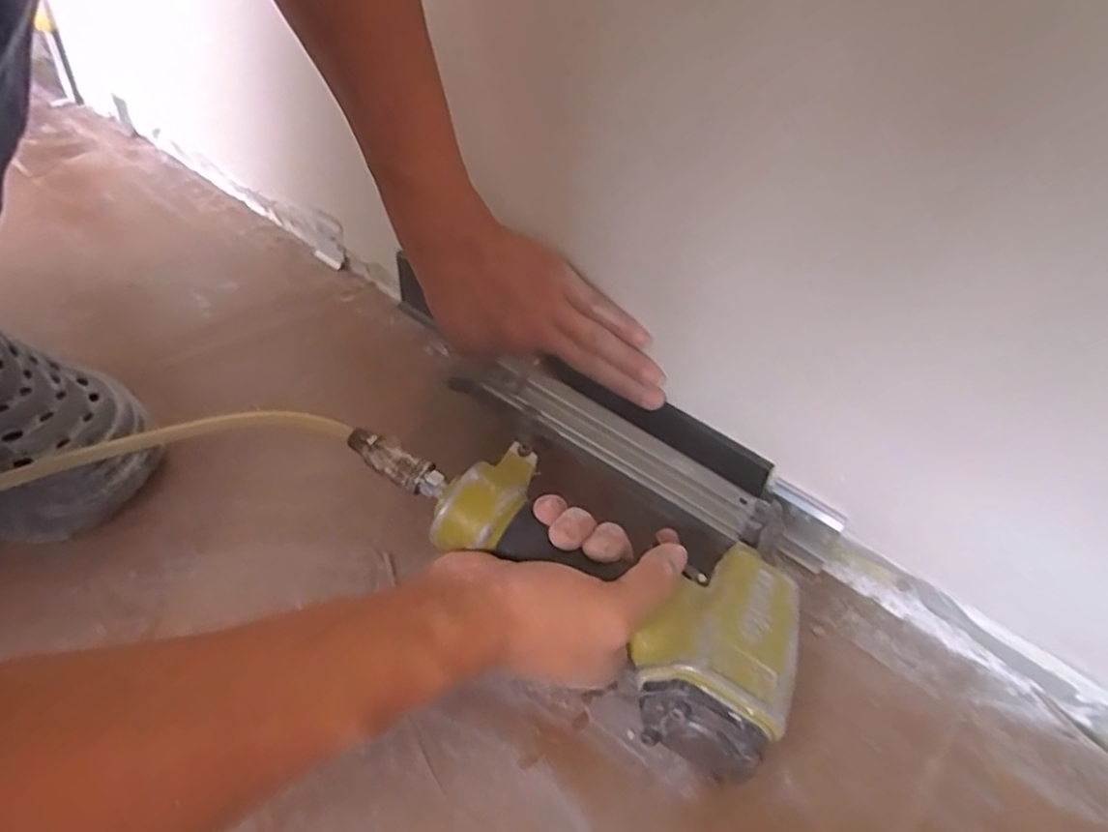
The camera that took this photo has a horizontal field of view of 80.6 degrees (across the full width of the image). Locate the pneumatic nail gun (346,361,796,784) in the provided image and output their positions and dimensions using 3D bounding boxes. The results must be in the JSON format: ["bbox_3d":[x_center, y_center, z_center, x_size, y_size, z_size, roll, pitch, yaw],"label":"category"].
[{"bbox_3d":[0.027,0.058,0.380,0.248,0.065,0.157,25,43,22],"label":"pneumatic nail gun"}]

